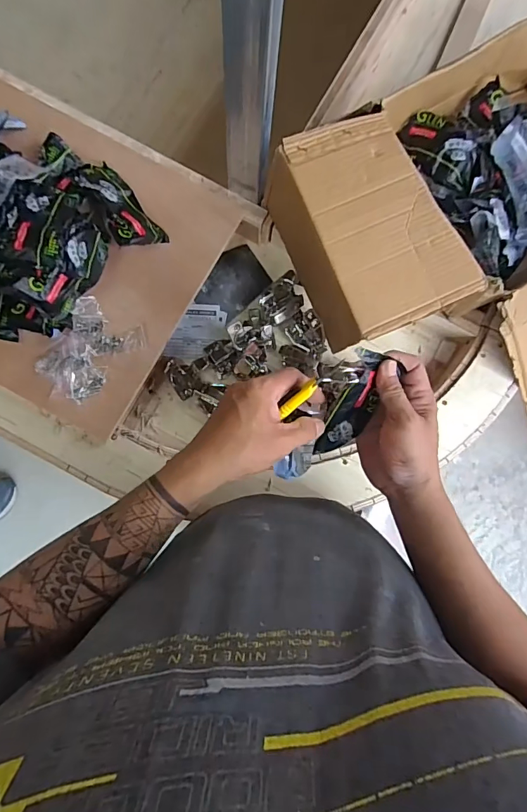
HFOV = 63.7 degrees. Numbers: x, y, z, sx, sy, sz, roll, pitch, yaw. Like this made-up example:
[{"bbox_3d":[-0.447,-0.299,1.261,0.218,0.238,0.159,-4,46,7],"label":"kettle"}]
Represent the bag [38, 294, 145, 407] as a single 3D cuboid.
[{"bbox_3d":[-0.229,-0.067,0.551,0.090,0.023,0.130,33,81,2],"label":"bag"}]

